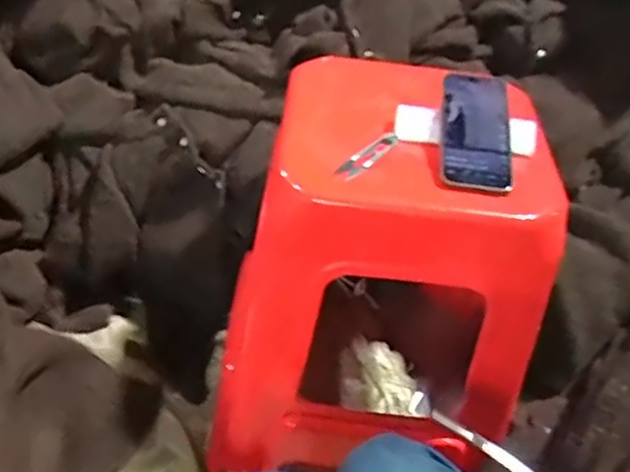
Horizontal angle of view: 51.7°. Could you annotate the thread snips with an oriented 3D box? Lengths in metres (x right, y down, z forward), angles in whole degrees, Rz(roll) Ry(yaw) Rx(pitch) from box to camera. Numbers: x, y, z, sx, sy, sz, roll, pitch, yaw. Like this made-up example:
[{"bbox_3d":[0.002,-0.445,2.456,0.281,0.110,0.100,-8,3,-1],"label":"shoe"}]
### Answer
[{"bbox_3d":[0.057,-0.085,0.688,0.023,0.012,0.095,29,46,23],"label":"thread snips"}]

